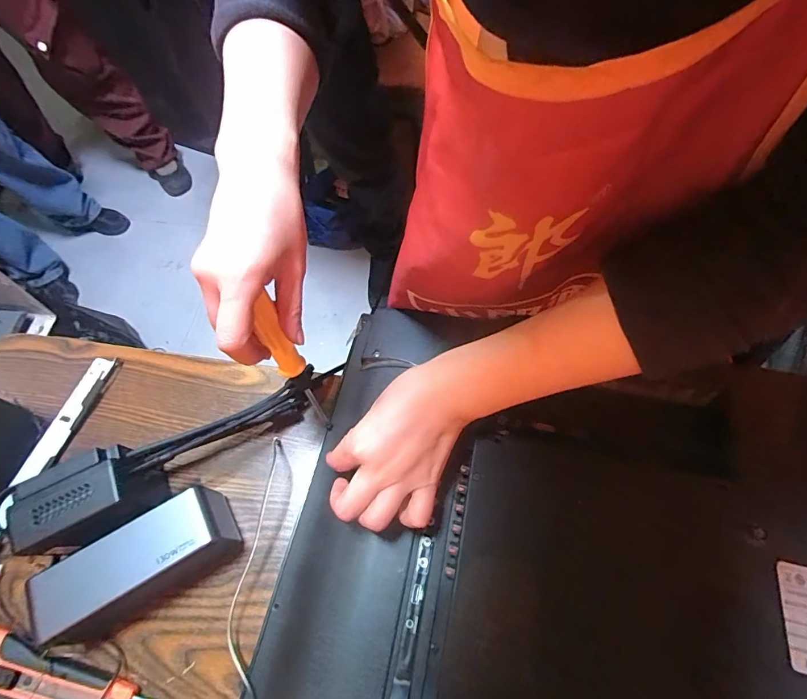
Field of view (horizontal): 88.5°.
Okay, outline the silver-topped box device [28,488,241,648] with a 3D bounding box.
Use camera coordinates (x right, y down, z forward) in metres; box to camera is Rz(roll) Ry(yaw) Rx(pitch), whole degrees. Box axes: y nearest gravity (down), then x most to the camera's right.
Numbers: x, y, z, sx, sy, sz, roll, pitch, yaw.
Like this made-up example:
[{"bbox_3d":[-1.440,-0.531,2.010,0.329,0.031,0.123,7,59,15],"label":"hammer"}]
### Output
[{"bbox_3d":[-0.193,0.161,0.311,0.123,0.054,0.055,-28,65,-12],"label":"silver-topped box device"}]

